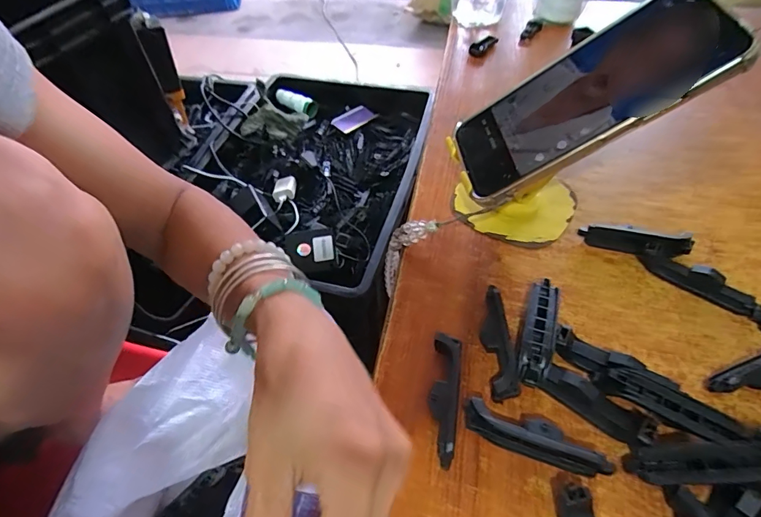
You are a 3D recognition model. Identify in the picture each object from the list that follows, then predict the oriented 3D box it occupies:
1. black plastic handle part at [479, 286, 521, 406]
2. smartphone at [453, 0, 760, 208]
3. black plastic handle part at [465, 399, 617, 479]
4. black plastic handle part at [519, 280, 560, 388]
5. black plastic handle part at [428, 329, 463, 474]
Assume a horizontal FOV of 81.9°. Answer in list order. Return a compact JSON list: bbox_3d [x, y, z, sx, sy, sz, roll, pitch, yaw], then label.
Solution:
[{"bbox_3d":[0.072,0.052,0.270,0.018,0.019,0.073,-1,50,1],"label":"black plastic handle part"},{"bbox_3d":[0.126,-0.104,0.280,0.165,0.016,0.080,-29,50,26],"label":"smartphone"},{"bbox_3d":[0.082,0.095,0.234,0.074,0.017,0.017,16,52,15],"label":"black plastic handle part"},{"bbox_3d":[0.099,0.045,0.274,0.018,0.018,0.072,14,52,13],"label":"black plastic handle part"},{"bbox_3d":[0.036,0.079,0.250,0.016,0.015,0.071,6,50,7],"label":"black plastic handle part"}]

